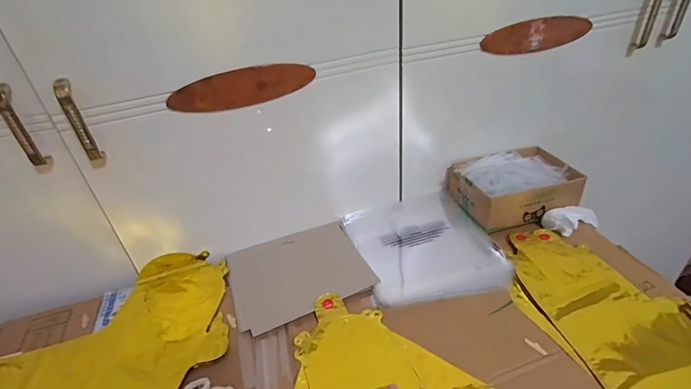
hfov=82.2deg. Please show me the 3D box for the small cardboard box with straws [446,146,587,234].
[{"bbox_3d":[0.295,-0.017,0.685,0.188,0.075,0.136,-13,36,-11],"label":"small cardboard box with straws"}]

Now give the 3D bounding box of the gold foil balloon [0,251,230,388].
[{"bbox_3d":[-0.367,0.205,0.519,0.407,0.024,0.254,-11,36,-8],"label":"gold foil balloon"}]

